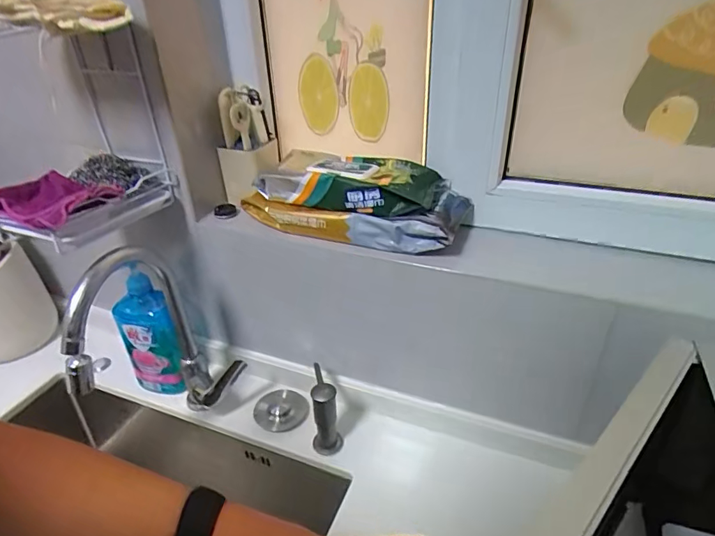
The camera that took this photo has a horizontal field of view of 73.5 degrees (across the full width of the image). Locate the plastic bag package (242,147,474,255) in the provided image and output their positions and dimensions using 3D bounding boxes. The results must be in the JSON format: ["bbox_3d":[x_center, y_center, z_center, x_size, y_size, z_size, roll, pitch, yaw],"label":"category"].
[{"bbox_3d":[-0.005,-0.100,0.691,0.308,0.090,0.111,11,35,19],"label":"plastic bag package"}]

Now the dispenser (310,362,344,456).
[{"bbox_3d":[-0.050,0.218,0.743,0.043,0.123,0.078,-5,33,-6],"label":"dispenser"}]

